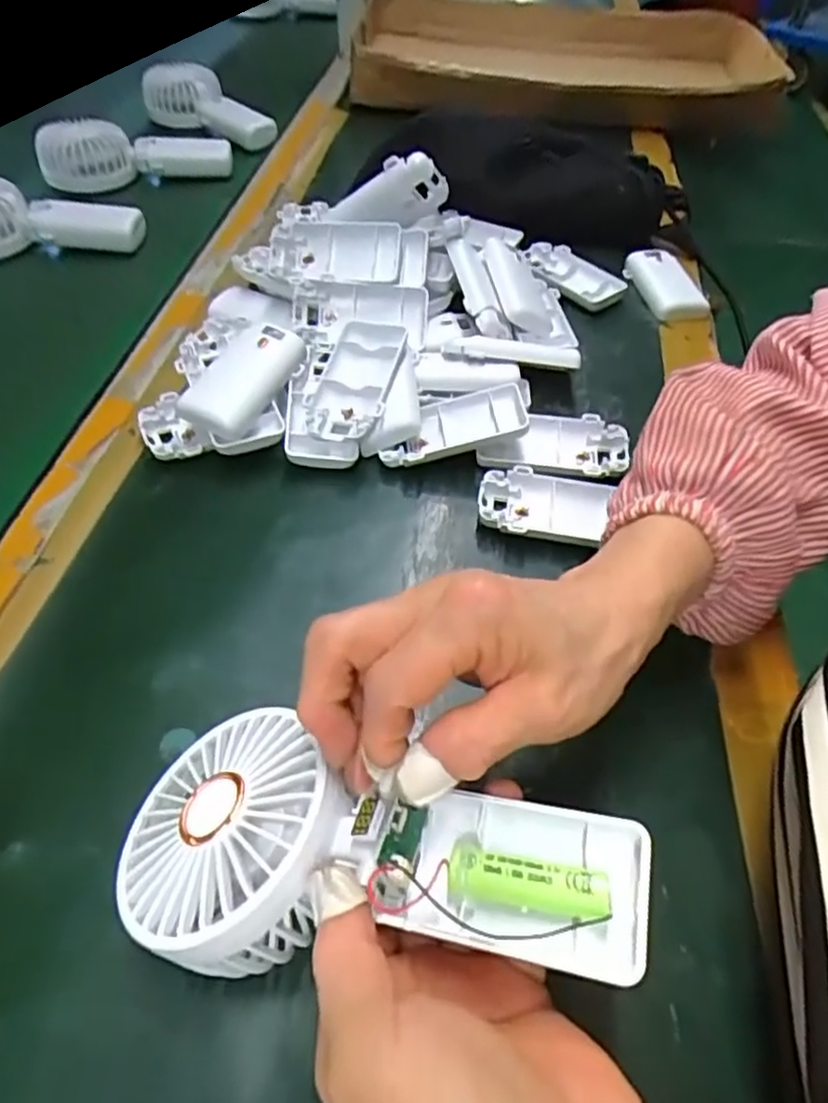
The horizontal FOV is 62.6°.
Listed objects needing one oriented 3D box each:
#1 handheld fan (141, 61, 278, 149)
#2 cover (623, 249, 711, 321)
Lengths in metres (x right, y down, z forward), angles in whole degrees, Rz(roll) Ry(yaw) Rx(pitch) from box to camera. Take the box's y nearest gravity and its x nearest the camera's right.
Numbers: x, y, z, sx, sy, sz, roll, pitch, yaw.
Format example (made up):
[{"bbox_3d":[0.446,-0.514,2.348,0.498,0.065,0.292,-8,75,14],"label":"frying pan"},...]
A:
[{"bbox_3d":[-0.234,-0.514,0.785,0.167,0.065,0.028,20,52,12],"label":"handheld fan"},{"bbox_3d":[0.211,-0.222,0.565,0.047,0.015,0.089,-7,51,-5],"label":"cover"}]

